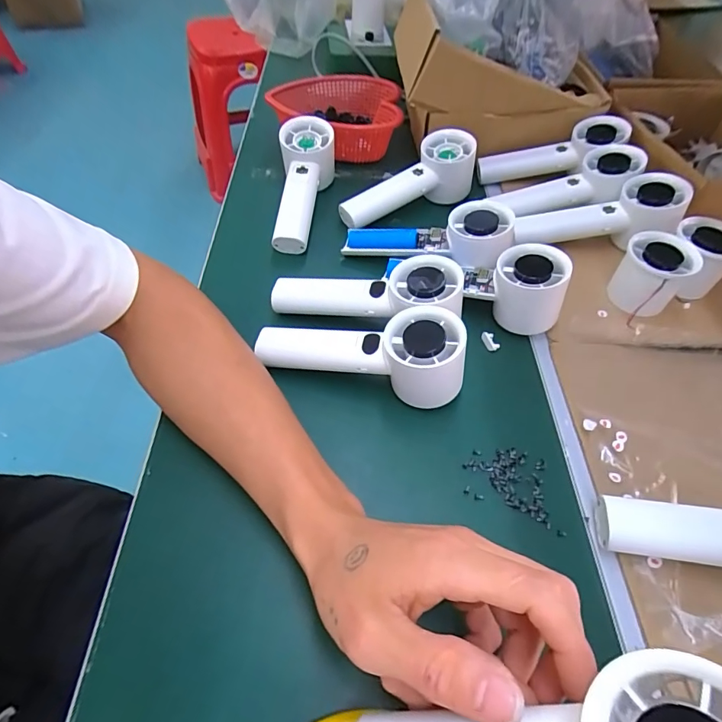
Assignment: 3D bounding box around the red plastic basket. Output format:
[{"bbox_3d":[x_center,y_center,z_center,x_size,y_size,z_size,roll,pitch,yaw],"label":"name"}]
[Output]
[{"bbox_3d":[-0.031,-0.302,0.554,0.157,0.058,0.137,3,53,1],"label":"red plastic basket"}]

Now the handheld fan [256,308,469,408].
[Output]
[{"bbox_3d":[-0.002,-0.011,0.341,0.155,0.064,0.048,14,54,9],"label":"handheld fan"}]

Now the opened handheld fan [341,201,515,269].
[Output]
[{"bbox_3d":[0.061,-0.118,0.424,0.157,0.040,0.052,3,52,18],"label":"opened handheld fan"}]

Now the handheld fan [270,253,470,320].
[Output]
[{"bbox_3d":[0.004,-0.046,0.380,0.159,0.057,0.054,-2,51,16],"label":"handheld fan"}]

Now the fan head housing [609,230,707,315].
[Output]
[{"bbox_3d":[0.253,-0.076,0.389,0.052,0.052,0.055,33,59,21],"label":"fan head housing"}]

